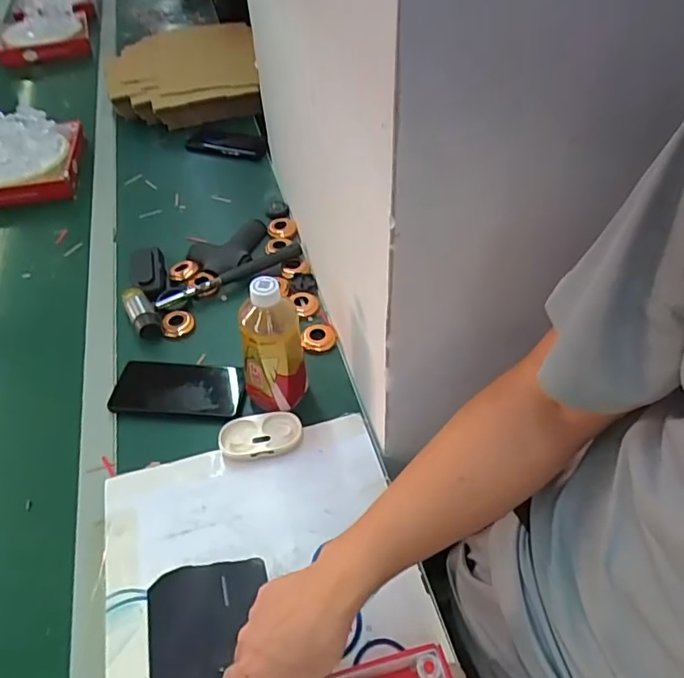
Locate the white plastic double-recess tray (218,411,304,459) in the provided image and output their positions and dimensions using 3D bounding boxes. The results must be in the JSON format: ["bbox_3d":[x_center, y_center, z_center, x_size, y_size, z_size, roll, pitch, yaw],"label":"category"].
[{"bbox_3d":[-0.095,0.114,0.642,0.095,0.018,0.052,-14,48,-9],"label":"white plastic double-recess tray"}]

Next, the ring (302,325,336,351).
[{"bbox_3d":[-0.032,-0.003,0.752,0.047,0.018,0.042,-6,48,-2],"label":"ring"}]

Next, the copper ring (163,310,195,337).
[{"bbox_3d":[-0.233,-0.022,0.776,0.043,0.020,0.041,-2,48,2],"label":"copper ring"}]

